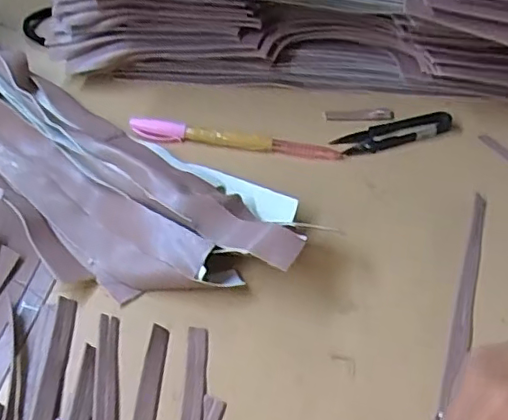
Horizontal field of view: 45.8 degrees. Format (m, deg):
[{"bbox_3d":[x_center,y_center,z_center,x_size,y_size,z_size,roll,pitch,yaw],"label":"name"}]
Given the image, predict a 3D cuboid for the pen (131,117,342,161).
[{"bbox_3d":[-0.016,-0.054,0.459,0.162,0.010,0.013,10,48,6],"label":"pen"}]

